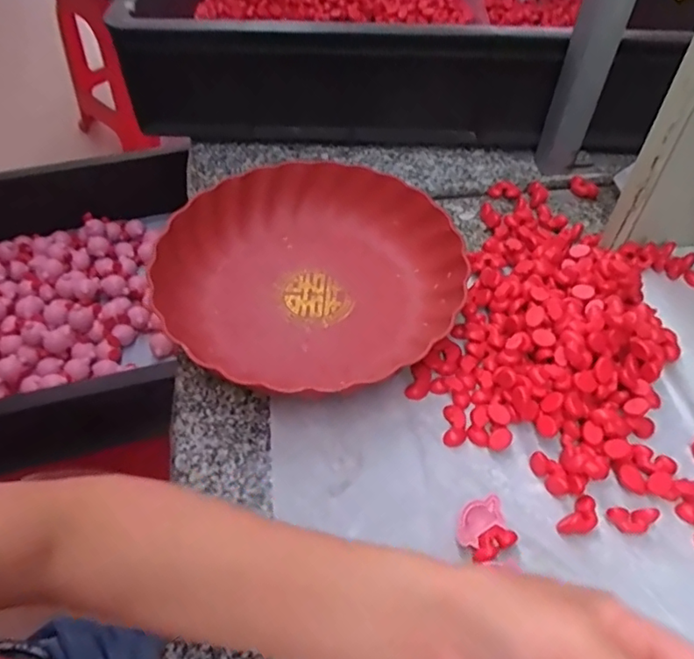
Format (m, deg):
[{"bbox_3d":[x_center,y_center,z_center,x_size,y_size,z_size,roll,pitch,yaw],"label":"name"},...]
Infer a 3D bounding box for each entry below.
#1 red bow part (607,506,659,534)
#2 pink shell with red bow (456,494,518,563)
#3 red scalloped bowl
[{"bbox_3d":[0.182,0.122,0.364,0.031,0.013,0.013,1,52,1],"label":"red bow part"},{"bbox_3d":[0.085,0.127,0.358,0.034,0.019,0.033,0,52,0],"label":"pink shell with red bow"},{"bbox_3d":[-0.035,-0.052,0.474,0.231,0.049,0.226,0,52,0],"label":"red scalloped bowl"}]

